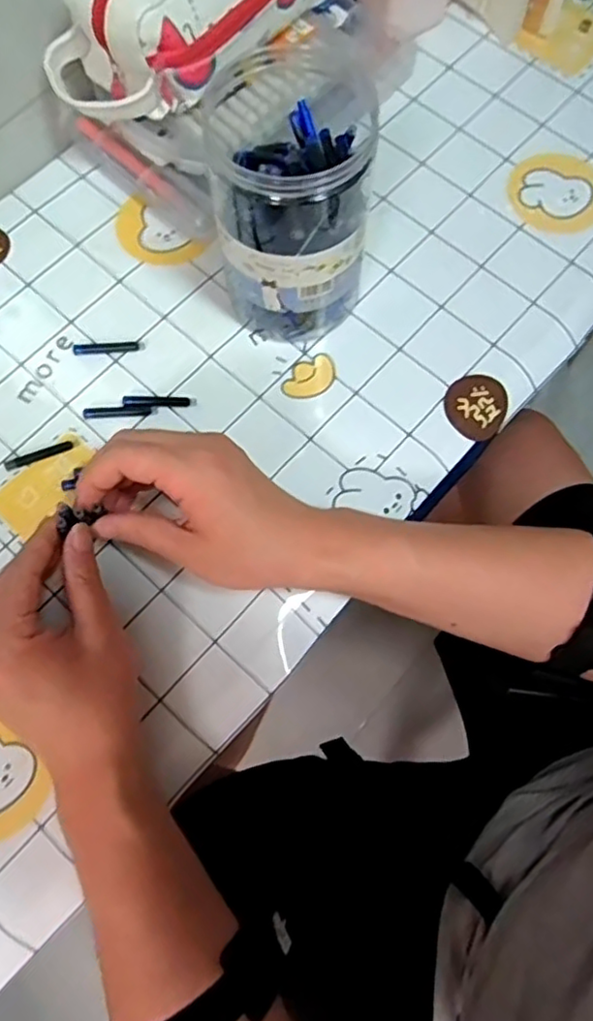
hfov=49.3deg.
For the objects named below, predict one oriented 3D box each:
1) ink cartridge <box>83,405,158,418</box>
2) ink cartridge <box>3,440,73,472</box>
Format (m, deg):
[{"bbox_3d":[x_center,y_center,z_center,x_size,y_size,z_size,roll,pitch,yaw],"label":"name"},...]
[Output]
[{"bbox_3d":[-0.124,-0.069,0.454,0.052,0.004,0.008,0,72,0],"label":"ink cartridge"},{"bbox_3d":[-0.178,-0.038,0.446,0.046,0.004,0.009,-23,74,-8],"label":"ink cartridge"}]

